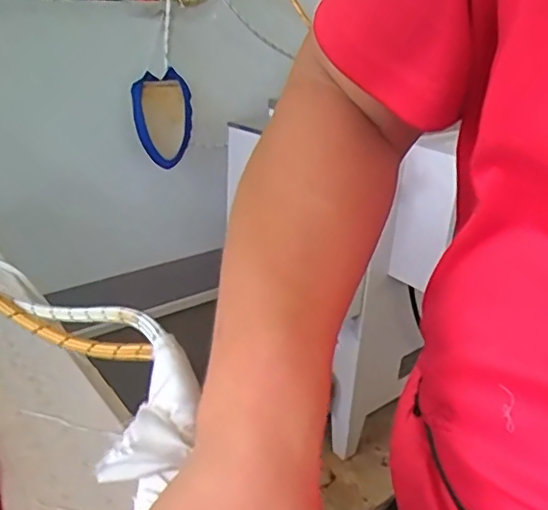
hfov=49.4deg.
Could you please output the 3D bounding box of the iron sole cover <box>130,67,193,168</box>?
[{"bbox_3d":[-0.262,-0.319,1.399,0.159,0.213,0.024,-10,14,-44],"label":"iron sole cover"}]

